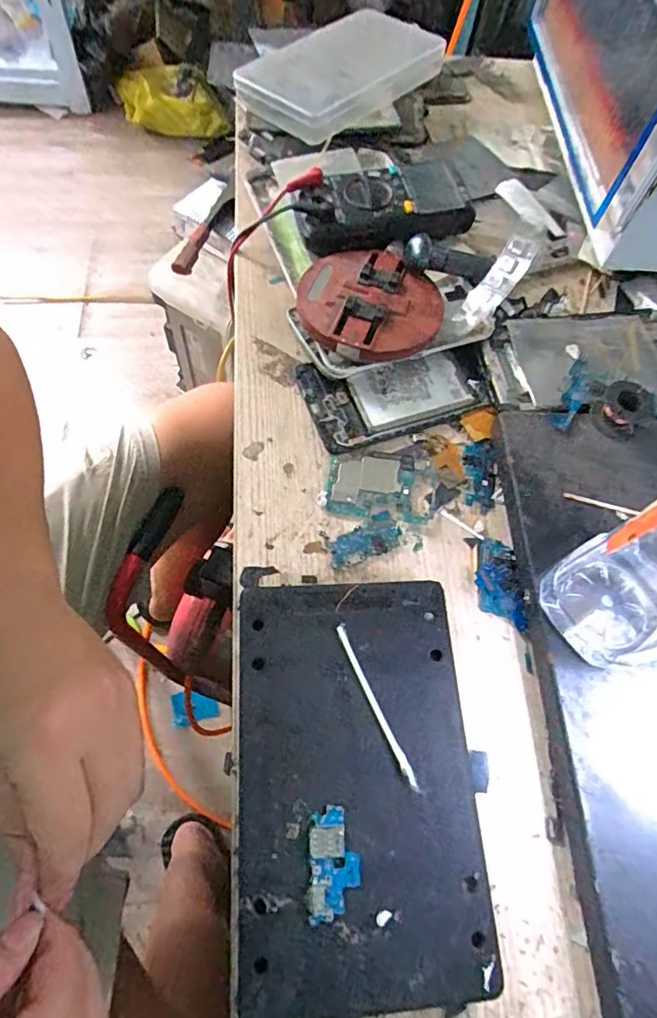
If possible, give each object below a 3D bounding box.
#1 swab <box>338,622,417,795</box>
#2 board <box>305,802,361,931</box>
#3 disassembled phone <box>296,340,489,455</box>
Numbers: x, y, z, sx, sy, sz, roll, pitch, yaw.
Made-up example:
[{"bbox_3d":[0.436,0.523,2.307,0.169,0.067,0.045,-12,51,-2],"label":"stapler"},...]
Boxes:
[{"bbox_3d":[0.023,0.095,0.262,0.005,0.004,0.082,-21,69,-14],"label":"swab"},{"bbox_3d":[0.002,0.154,0.234,0.022,0.004,0.042,4,65,-3],"label":"board"},{"bbox_3d":[0.047,-0.080,0.354,0.119,0.007,0.064,-14,67,-12],"label":"disassembled phone"}]

